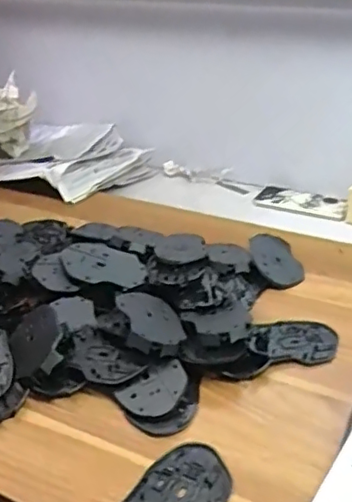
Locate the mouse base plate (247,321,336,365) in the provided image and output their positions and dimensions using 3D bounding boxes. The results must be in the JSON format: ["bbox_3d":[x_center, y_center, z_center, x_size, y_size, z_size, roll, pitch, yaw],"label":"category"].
[{"bbox_3d":[0.138,0.104,0.687,0.102,0.012,0.069,-2,29,0],"label":"mouse base plate"}]

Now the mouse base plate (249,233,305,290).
[{"bbox_3d":[0.139,0.008,0.847,0.079,0.010,0.125,7,36,-23],"label":"mouse base plate"}]

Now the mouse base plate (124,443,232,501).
[{"bbox_3d":[0.001,0.209,0.507,0.071,0.006,0.115,18,35,32],"label":"mouse base plate"}]

